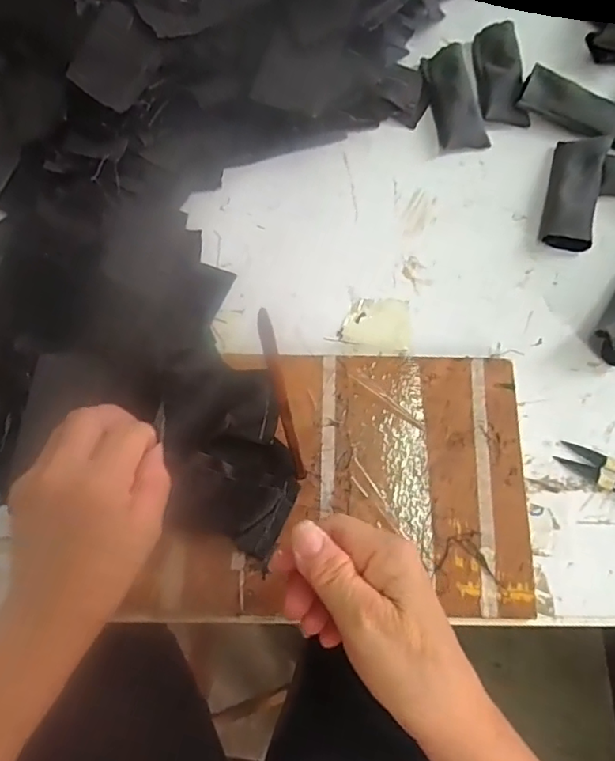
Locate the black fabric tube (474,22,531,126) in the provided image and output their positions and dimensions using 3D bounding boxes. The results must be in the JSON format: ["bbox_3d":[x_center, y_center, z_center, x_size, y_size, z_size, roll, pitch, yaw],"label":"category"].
[{"bbox_3d":[0.170,-0.274,0.504,0.040,0.024,0.099,-2,70,1],"label":"black fabric tube"}]

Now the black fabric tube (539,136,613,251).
[{"bbox_3d":[0.218,-0.153,0.461,0.038,0.021,0.104,15,71,7],"label":"black fabric tube"}]

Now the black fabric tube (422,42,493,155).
[{"bbox_3d":[0.130,-0.250,0.497,0.042,0.025,0.099,-7,70,-1],"label":"black fabric tube"}]

